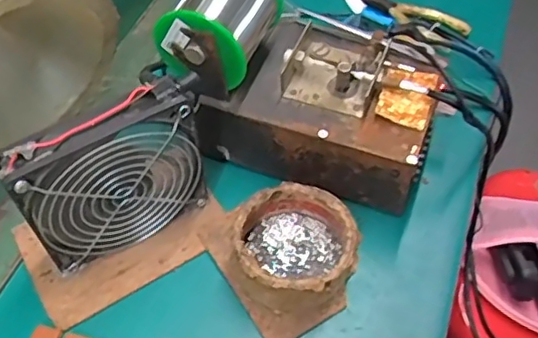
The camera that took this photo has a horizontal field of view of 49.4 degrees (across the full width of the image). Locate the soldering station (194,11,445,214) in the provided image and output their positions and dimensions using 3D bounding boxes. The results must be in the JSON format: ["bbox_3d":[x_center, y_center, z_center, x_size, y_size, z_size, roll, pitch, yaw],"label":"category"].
[{"bbox_3d":[0.048,-0.050,0.460,0.158,0.081,0.111,17,56,14],"label":"soldering station"}]

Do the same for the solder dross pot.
[{"bbox_3d":[0.020,0.054,0.412,0.081,0.041,0.081,-1,53,1],"label":"solder dross pot"}]

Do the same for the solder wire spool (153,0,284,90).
[{"bbox_3d":[-0.036,-0.104,0.429,0.070,0.074,0.075,18,55,12],"label":"solder wire spool"}]

